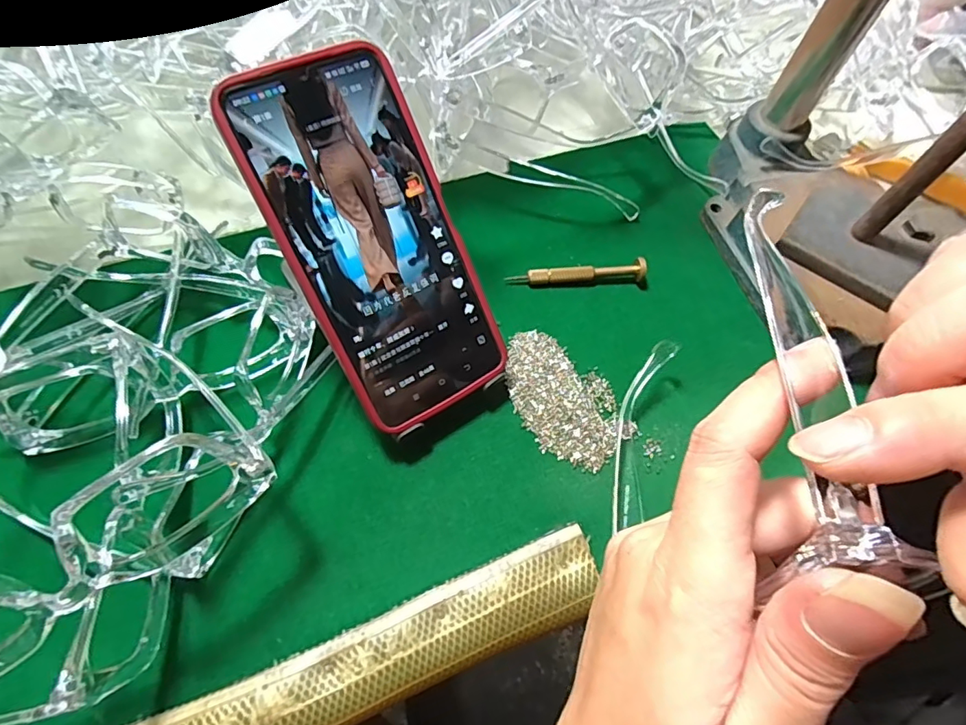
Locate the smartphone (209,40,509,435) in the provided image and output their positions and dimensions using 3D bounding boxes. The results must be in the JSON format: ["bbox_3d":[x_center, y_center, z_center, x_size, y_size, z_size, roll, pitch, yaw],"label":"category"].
[{"bbox_3d":[-0.049,-0.054,0.246,0.080,0.007,0.167,-28,108,-16],"label":"smartphone"}]

